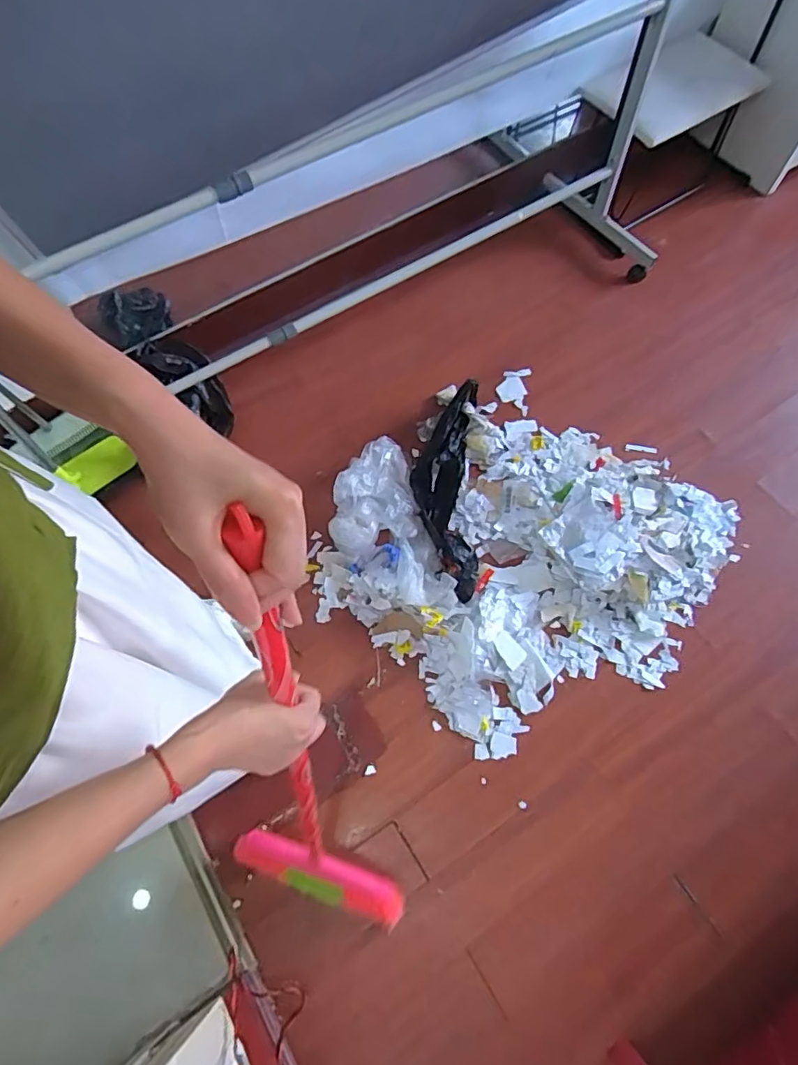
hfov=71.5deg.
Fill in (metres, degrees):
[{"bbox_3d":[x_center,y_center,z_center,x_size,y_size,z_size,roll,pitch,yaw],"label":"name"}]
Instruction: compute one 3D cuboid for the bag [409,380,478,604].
[{"bbox_3d":[0.111,-0.107,1.349,0.152,0.091,0.528,1,66,2],"label":"bag"}]

